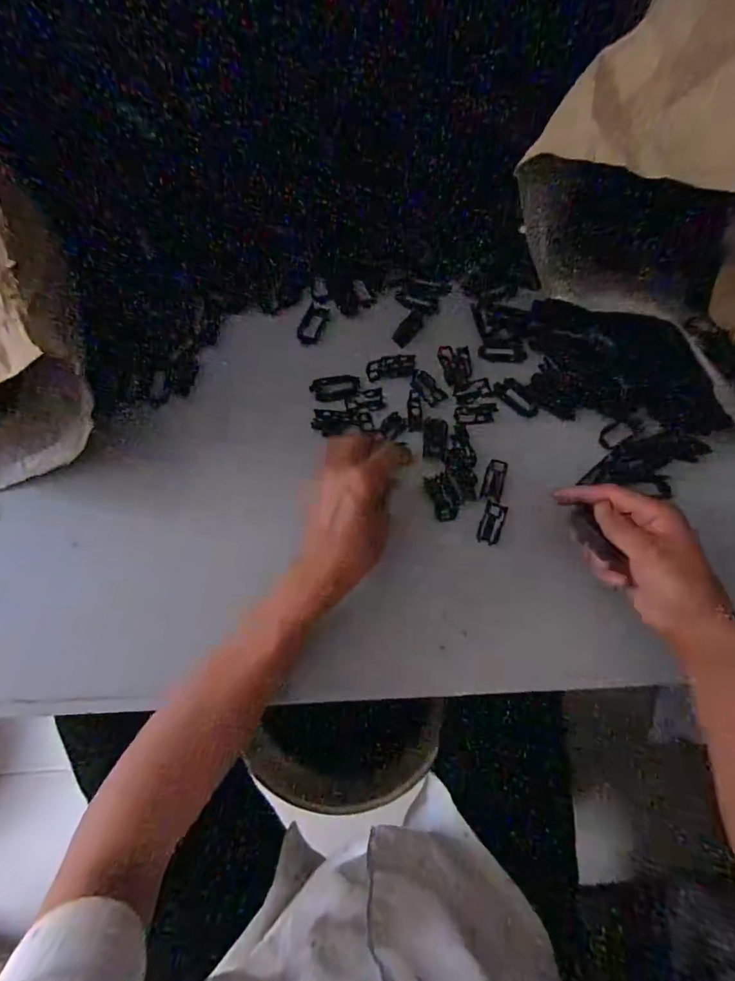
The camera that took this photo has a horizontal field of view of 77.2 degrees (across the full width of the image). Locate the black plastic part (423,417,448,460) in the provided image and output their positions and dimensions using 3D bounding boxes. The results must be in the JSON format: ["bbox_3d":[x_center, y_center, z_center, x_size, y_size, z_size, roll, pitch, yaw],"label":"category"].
[{"bbox_3d":[0.066,-0.051,0.445,0.023,0.004,0.045,7,68,2],"label":"black plastic part"}]

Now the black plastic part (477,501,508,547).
[{"bbox_3d":[0.112,0.029,0.413,0.019,0.004,0.038,20,69,7],"label":"black plastic part"}]

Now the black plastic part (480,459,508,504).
[{"bbox_3d":[0.117,-0.010,0.424,0.019,0.004,0.042,16,68,5],"label":"black plastic part"}]

